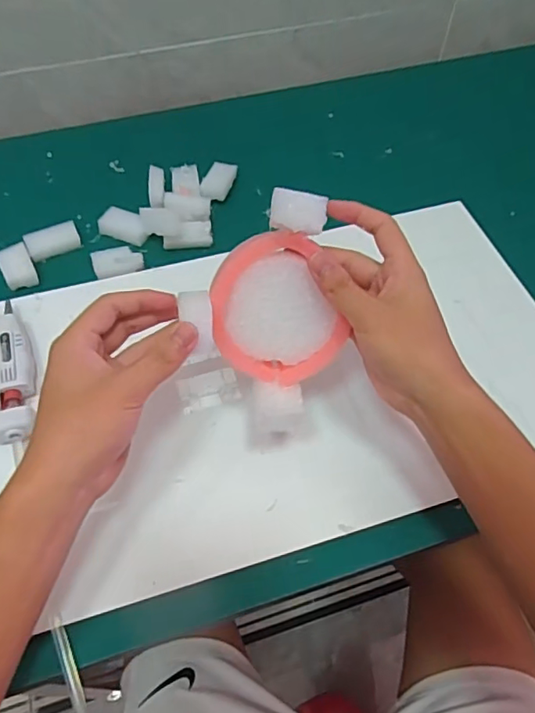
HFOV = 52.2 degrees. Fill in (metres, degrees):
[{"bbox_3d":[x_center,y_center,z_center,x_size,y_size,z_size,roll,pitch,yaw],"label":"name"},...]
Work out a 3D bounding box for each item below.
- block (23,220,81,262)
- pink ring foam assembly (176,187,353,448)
[{"bbox_3d":[-0.218,-0.118,0.559,0.052,0.018,0.027,-29,62,-18],"label":"block"},{"bbox_3d":[0.000,-0.019,0.366,0.099,0.158,0.026,-15,18,0],"label":"pink ring foam assembly"}]

